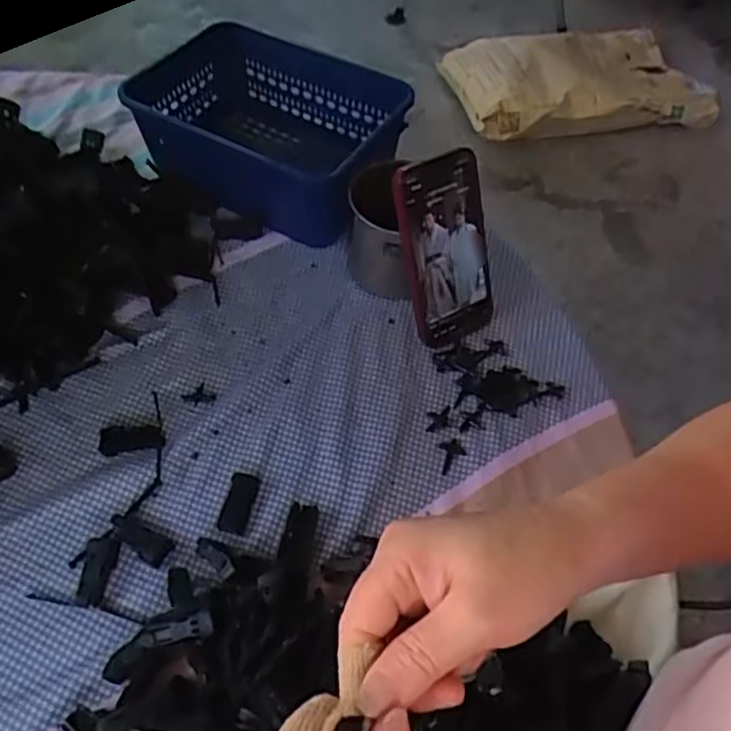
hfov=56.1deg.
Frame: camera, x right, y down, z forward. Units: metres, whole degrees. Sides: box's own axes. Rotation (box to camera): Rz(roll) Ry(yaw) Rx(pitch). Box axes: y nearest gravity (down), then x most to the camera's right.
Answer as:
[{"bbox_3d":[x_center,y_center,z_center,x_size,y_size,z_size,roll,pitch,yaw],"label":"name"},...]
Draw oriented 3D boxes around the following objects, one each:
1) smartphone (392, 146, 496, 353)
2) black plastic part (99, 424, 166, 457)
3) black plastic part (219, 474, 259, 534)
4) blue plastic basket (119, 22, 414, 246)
[{"bbox_3d":[0.069,-0.097,0.574,0.077,0.155,0.015,-25,31,-20],"label":"smartphone"},{"bbox_3d":[-0.183,0.057,0.538,0.048,0.004,0.025,-6,56,-8],"label":"black plastic part"},{"bbox_3d":[-0.095,0.102,0.511,0.020,0.007,0.046,10,55,3],"label":"black plastic part"},{"bbox_3d":[-0.098,-0.239,0.686,0.271,0.094,0.181,32,59,17],"label":"blue plastic basket"}]

